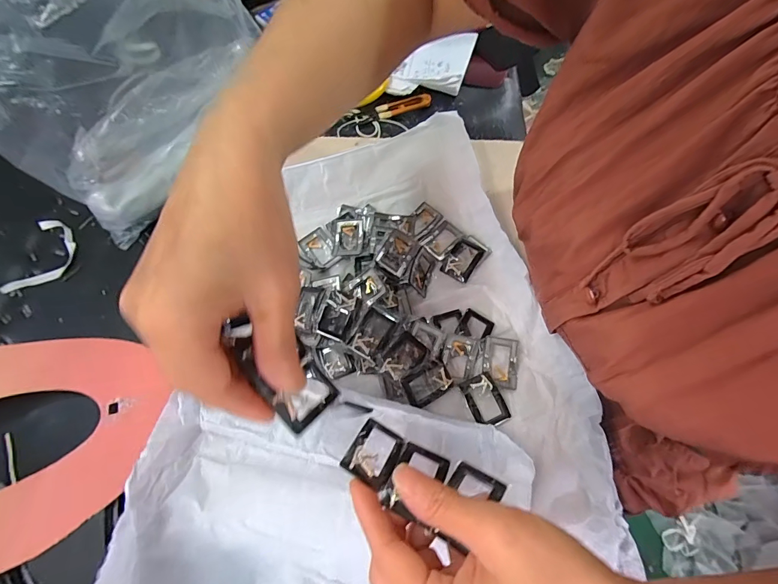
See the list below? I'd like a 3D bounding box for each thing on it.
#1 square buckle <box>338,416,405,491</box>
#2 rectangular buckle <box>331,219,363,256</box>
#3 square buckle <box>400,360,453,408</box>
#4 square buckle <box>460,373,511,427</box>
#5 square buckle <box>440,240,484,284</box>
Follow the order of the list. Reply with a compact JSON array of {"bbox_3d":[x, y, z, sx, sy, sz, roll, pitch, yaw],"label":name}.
[{"bbox_3d":[-0.009,0.095,0.225,0.027,0.005,0.039,29,30,10],"label":"square buckle"},{"bbox_3d":[-0.040,-0.051,0.361,0.032,0.011,0.042,-9,62,11],"label":"rectangular buckle"},{"bbox_3d":[0.031,0.074,0.304,0.039,0.008,0.026,-28,83,-8],"label":"square buckle"},{"bbox_3d":[0.078,0.087,0.305,0.030,0.009,0.040,-21,67,-11],"label":"square buckle"},{"bbox_3d":[0.070,-0.031,0.362,0.028,0.011,0.039,32,68,13],"label":"square buckle"}]

